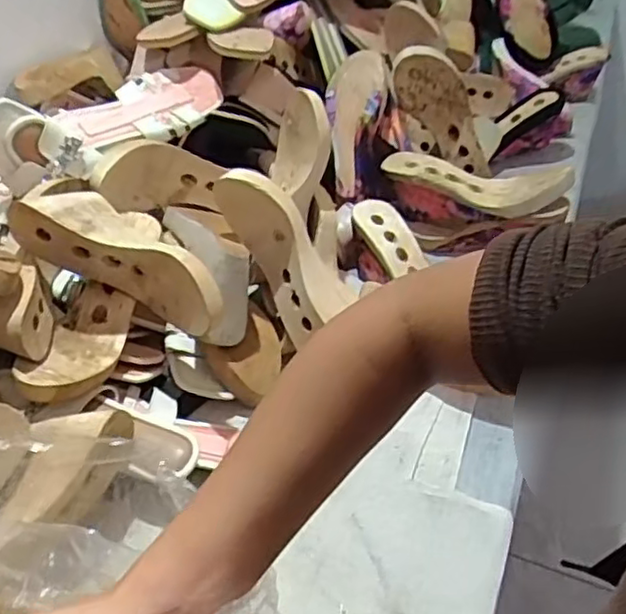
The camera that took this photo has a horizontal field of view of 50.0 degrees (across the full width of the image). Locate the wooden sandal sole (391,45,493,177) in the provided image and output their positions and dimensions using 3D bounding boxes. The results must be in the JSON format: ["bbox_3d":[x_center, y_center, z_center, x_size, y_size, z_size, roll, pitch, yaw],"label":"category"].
[{"bbox_3d":[0.178,-0.262,0.917,0.079,0.208,0.050,-18,31,39],"label":"wooden sandal sole"}]

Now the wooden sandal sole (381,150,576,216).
[{"bbox_3d":[0.200,-0.167,0.844,0.230,0.044,0.067,25,50,26],"label":"wooden sandal sole"}]

